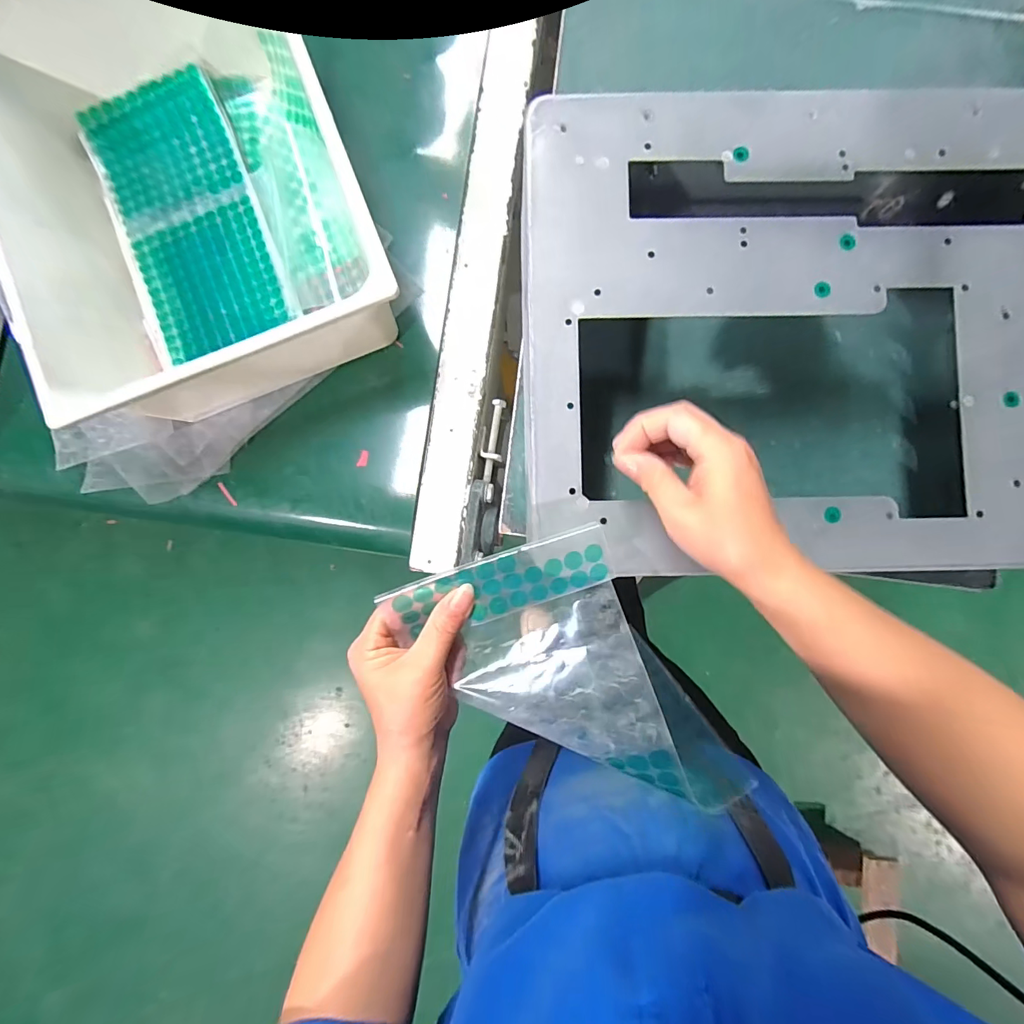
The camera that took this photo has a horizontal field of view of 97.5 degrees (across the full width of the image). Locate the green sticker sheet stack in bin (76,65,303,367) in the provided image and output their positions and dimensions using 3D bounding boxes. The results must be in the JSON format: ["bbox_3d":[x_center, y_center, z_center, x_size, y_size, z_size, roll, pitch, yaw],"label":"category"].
[{"bbox_3d":[-0.322,-0.284,0.438,0.150,0.022,0.261,-22,88,0],"label":"green sticker sheet stack in bin"}]

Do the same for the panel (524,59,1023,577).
[{"bbox_3d":[0.234,-0.141,0.318,0.443,0.013,0.359,-1,88,1],"label":"panel"}]

